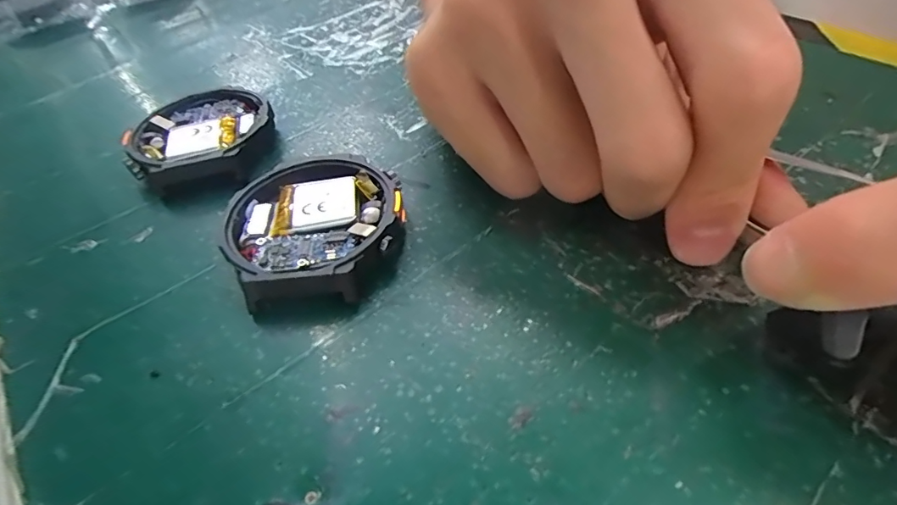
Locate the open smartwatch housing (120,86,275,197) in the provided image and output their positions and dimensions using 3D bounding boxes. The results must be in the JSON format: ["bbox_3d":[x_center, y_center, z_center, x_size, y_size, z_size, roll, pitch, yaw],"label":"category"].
[{"bbox_3d":[-0.087,-0.041,0.172,0.048,0.011,0.053,-20,48,-11],"label":"open smartwatch housing"}]

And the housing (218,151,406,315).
[{"bbox_3d":[-0.037,-0.007,0.135,0.048,0.011,0.054,-12,47,-5],"label":"housing"}]

